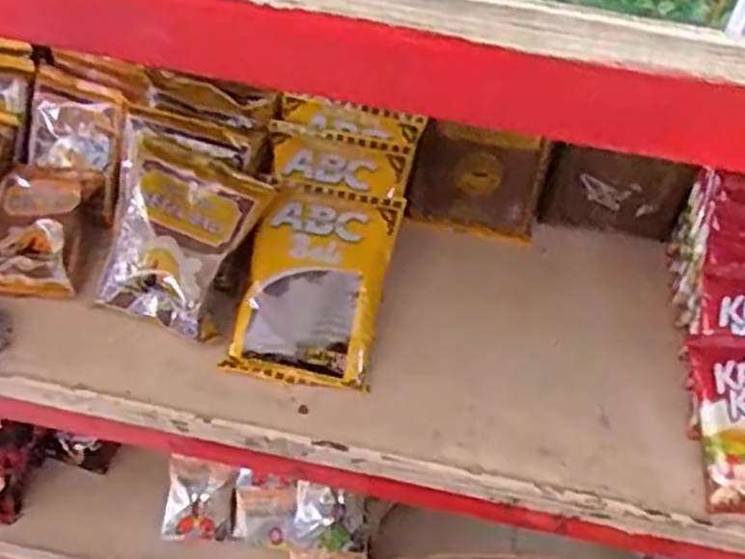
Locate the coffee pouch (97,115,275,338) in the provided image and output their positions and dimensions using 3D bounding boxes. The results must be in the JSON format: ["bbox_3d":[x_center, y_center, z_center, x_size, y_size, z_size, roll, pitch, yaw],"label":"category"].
[{"bbox_3d":[-0.178,-0.043,0.694,0.140,0.040,0.163,18,84,16],"label":"coffee pouch"}]

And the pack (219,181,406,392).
[{"bbox_3d":[-0.050,0.002,0.687,0.119,0.018,0.172,11,82,1],"label":"pack"}]

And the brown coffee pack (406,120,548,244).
[{"bbox_3d":[0.109,-0.102,0.792,0.134,0.113,0.041,6,46,-1],"label":"brown coffee pack"}]

